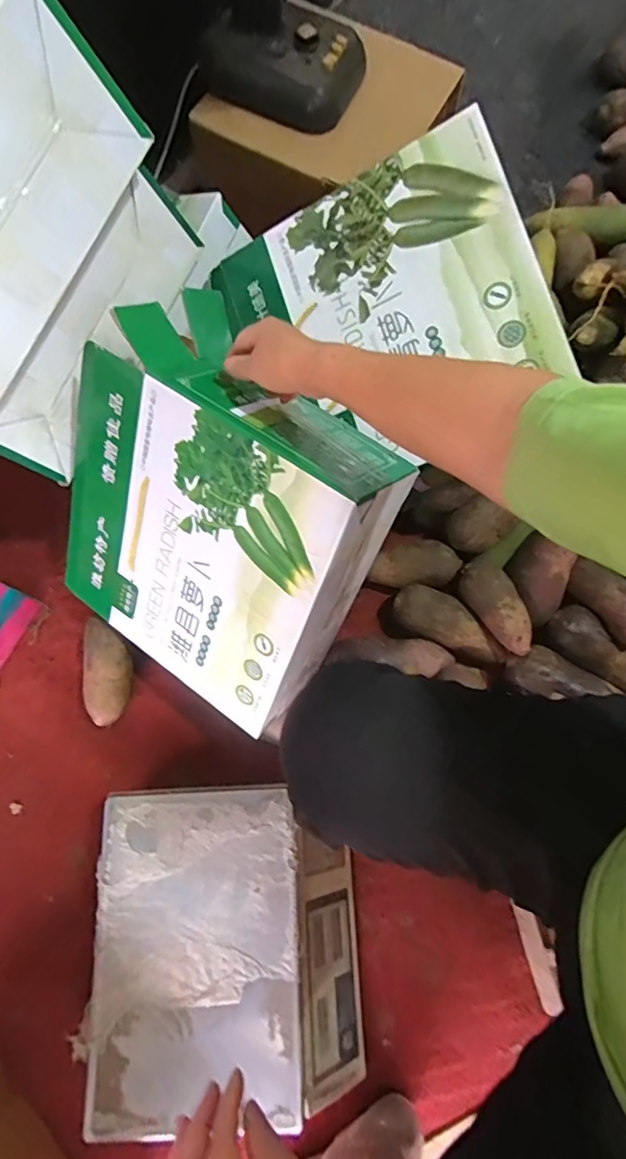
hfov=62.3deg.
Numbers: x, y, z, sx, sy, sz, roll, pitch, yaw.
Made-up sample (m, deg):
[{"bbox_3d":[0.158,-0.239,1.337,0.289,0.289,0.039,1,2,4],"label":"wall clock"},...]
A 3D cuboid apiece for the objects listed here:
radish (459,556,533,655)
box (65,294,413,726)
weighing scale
[{"bbox_3d":[0.259,0.033,0.711,0.063,0.044,0.138,-35,76,-9],"label":"radish"},{"bbox_3d":[-0.119,-0.062,0.621,0.351,0.392,0.116,36,36,16],"label":"box"},{"bbox_3d":[-0.100,0.428,0.629,0.310,0.108,0.333,-3,73,0],"label":"weighing scale"}]

